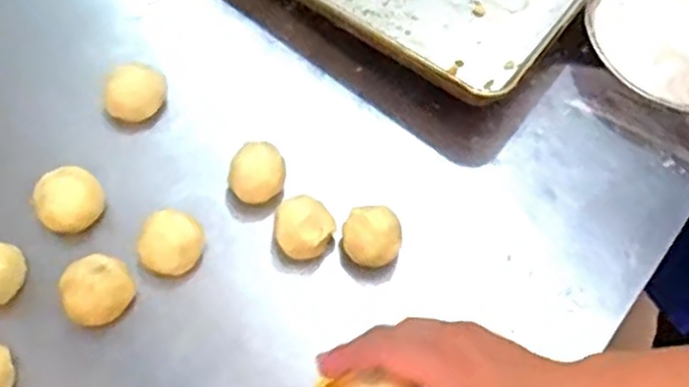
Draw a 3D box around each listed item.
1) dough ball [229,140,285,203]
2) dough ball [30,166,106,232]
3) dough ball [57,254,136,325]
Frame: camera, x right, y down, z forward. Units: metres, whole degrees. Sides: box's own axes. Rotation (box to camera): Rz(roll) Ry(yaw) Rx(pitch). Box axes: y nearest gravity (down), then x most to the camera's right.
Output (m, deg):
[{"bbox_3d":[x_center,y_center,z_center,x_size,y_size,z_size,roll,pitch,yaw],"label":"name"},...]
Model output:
[{"bbox_3d":[-0.081,-0.017,0.680,0.048,0.041,0.051,1,66,-2],"label":"dough ball"},{"bbox_3d":[-0.248,0.008,0.665,0.060,0.041,0.055,-31,71,-15],"label":"dough ball"},{"bbox_3d":[-0.210,0.082,0.629,0.052,0.041,0.059,-22,69,-12],"label":"dough ball"}]

